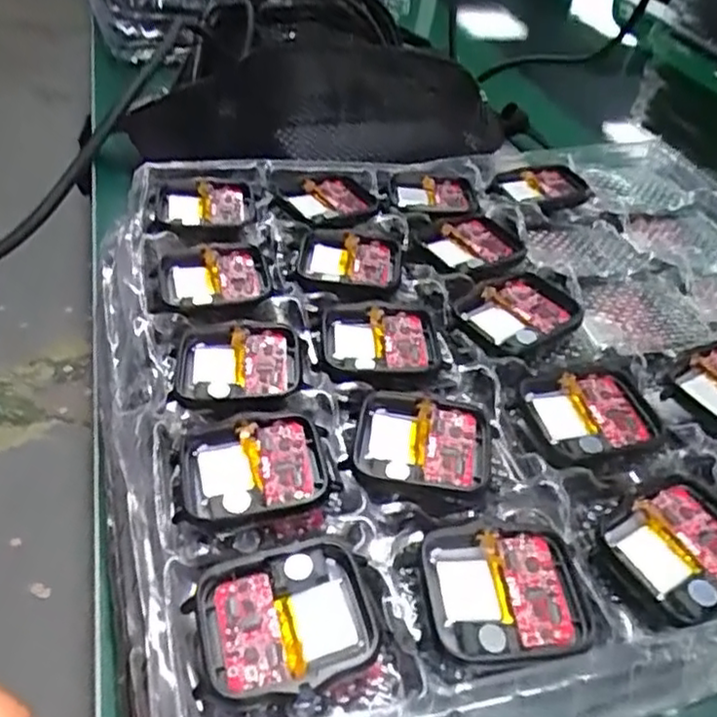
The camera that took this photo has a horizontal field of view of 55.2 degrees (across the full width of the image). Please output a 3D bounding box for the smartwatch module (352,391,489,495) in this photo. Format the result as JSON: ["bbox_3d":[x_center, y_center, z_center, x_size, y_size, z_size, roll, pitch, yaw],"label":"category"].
[{"bbox_3d":[0.020,0.027,0.220,0.043,0.006,0.037,13,42,6],"label":"smartwatch module"}]

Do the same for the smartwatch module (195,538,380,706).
[{"bbox_3d":[-0.019,0.067,0.175,0.044,0.007,0.036,-7,43,-16],"label":"smartwatch module"}]

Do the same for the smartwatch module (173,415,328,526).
[{"bbox_3d":[-0.032,0.034,0.211,0.043,0.010,0.034,-3,42,-11],"label":"smartwatch module"}]

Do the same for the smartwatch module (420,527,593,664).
[{"bbox_3d":[0.040,0.064,0.184,0.043,0.008,0.036,2,42,-6],"label":"smartwatch module"}]

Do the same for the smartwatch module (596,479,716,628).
[{"bbox_3d":[0.093,0.055,0.199,0.044,0.008,0.035,-20,48,-28],"label":"smartwatch module"}]

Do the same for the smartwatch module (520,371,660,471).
[{"bbox_3d":[0.077,0.019,0.232,0.043,0.005,0.036,-11,45,-20],"label":"smartwatch module"}]

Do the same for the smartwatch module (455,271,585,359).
[{"bbox_3d":[0.061,-0.017,0.266,0.044,0.009,0.036,-20,48,-28],"label":"smartwatch module"}]

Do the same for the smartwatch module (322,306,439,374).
[{"bbox_3d":[0.009,-0.007,0.256,0.042,0.007,0.034,-2,42,-10],"label":"smartwatch module"}]

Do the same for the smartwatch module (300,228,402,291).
[{"bbox_3d":[-0.003,-0.040,0.288,0.042,0.009,0.036,5,42,-2],"label":"smartwatch module"}]

